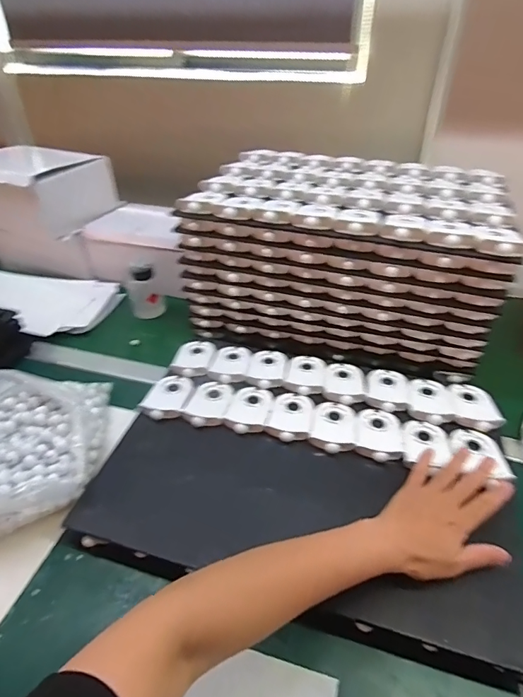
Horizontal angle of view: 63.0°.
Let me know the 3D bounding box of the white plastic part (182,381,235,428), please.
[{"bbox_3d":[-0.073,0.078,0.616,0.059,0.017,0.092,10,40,13],"label":"white plastic part"}]

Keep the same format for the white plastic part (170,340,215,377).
[{"bbox_3d":[-0.109,0.010,0.698,0.058,0.016,0.092,3,39,5],"label":"white plastic part"}]

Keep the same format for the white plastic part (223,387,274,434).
[{"bbox_3d":[-0.017,0.086,0.607,0.056,0.014,0.090,9,40,12],"label":"white plastic part"}]

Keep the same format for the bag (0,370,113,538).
[{"bbox_3d":[-0.320,0.117,0.542,0.231,0.062,0.227,-14,40,-15],"label":"bag"}]

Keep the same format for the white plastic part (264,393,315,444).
[{"bbox_3d":[0.042,0.092,0.593,0.060,0.010,0.091,10,40,13],"label":"white plastic part"}]

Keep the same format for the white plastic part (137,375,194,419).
[{"bbox_3d":[-0.136,0.067,0.626,0.059,0.022,0.098,6,39,9],"label":"white plastic part"}]

